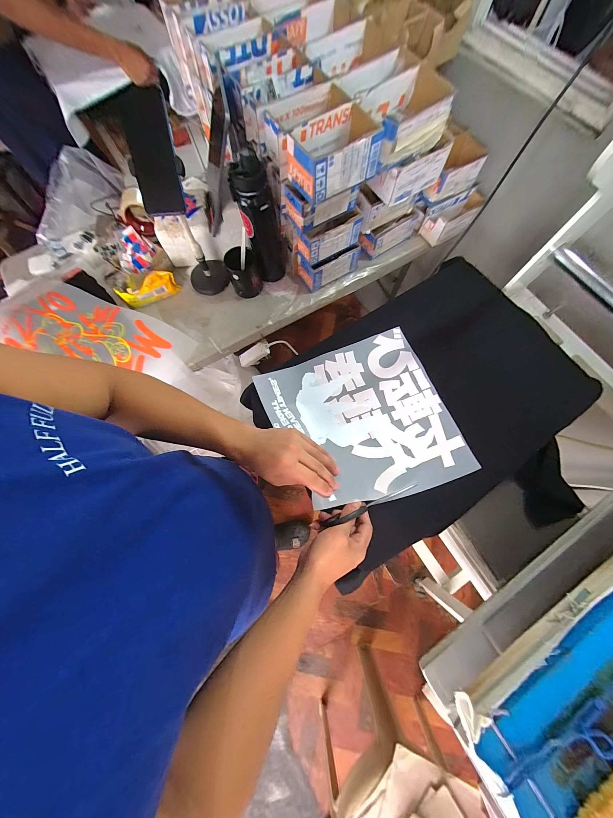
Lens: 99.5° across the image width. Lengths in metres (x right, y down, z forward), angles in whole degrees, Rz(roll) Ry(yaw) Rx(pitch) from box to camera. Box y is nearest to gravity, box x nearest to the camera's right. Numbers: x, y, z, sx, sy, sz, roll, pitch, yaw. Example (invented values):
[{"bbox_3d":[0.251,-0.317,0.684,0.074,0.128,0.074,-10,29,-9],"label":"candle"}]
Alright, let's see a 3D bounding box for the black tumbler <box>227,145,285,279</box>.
[{"bbox_3d":[-0.107,-0.427,0.614,0.073,0.272,0.068,-37,77,-11],"label":"black tumbler"}]

